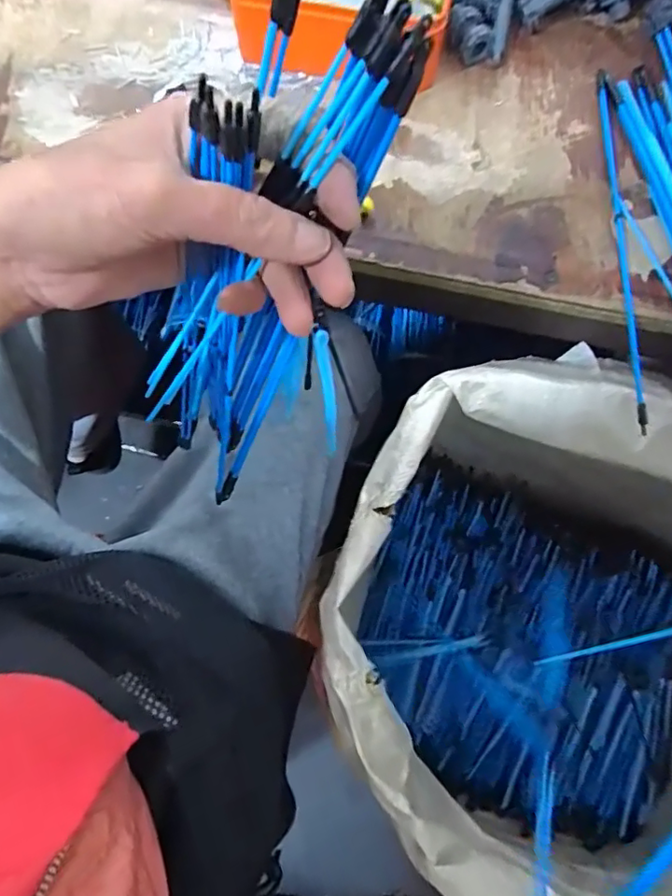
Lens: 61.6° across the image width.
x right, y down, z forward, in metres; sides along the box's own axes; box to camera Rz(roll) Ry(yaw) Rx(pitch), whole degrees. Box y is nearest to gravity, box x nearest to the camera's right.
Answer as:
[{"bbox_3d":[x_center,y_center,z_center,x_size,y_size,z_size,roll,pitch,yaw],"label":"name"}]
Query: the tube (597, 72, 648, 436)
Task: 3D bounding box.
[{"bbox_3d":[0.188,-0.137,0.368,0.009,0.010,0.257,0,76,-1],"label":"tube"}]

